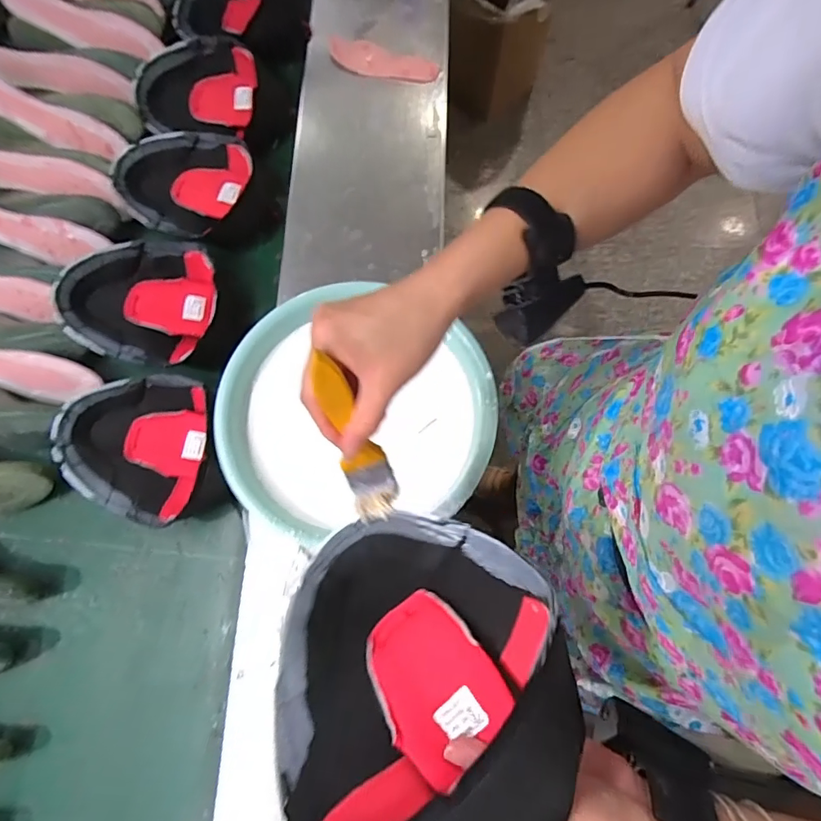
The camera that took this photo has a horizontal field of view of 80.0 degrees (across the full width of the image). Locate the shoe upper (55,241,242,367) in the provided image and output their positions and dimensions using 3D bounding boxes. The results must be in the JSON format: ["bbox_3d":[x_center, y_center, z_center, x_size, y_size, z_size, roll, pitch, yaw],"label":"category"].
[{"bbox_3d":[-0.356,-0.137,0.672,0.220,0.066,0.171,-1,76,-2],"label":"shoe upper"}]

